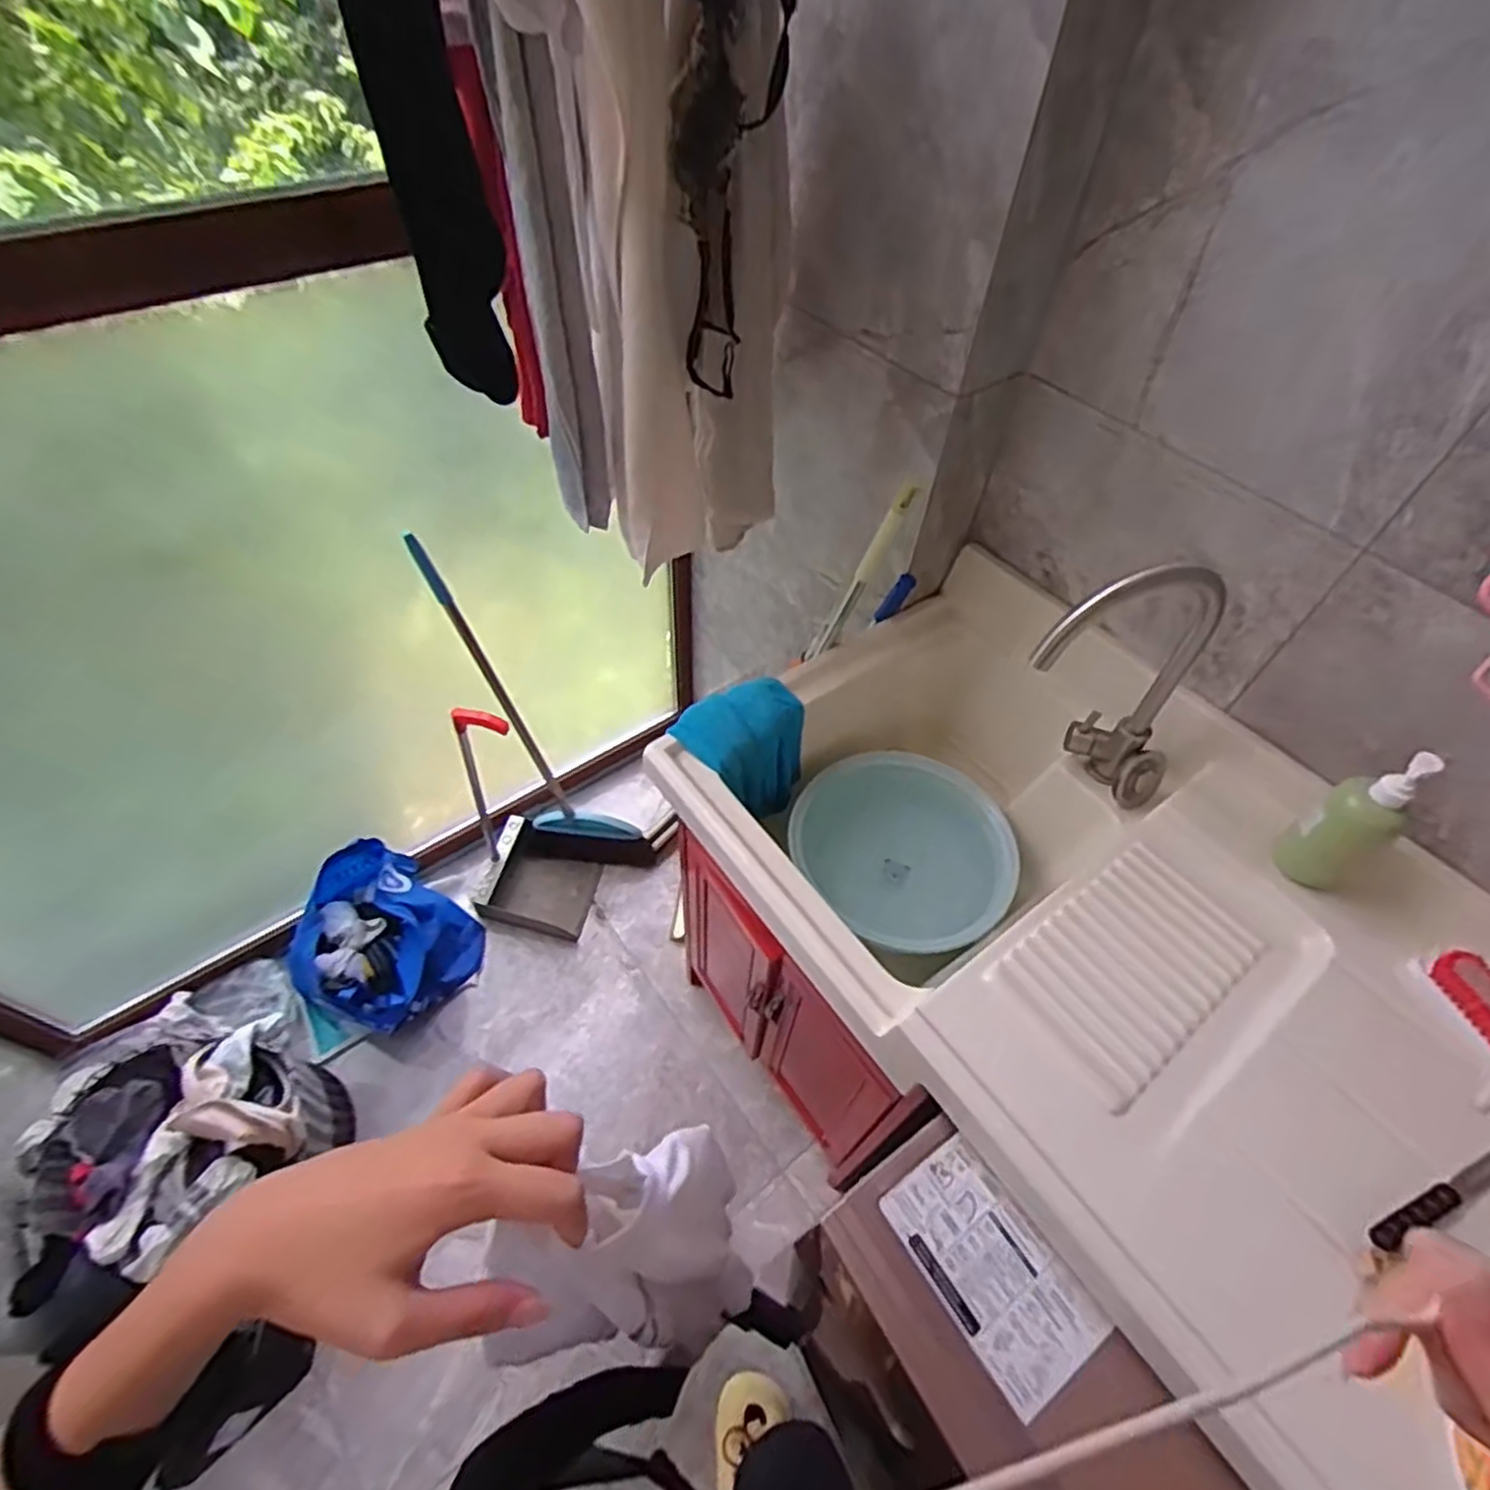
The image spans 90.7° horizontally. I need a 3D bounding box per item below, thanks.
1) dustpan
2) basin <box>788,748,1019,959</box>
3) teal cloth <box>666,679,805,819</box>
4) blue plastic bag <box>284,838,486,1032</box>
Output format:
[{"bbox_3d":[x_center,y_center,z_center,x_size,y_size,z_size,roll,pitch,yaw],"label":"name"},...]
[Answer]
[{"bbox_3d":[-0.489,0.156,1.565,0.275,0.602,0.238,10,52,5],"label":"dustpan"},{"bbox_3d":[0.227,0.167,1.073,0.305,0.289,0.101,1,11,24],"label":"basin"},{"bbox_3d":[0.002,0.012,1.066,0.176,0.159,0.124,-33,61,-25],"label":"teal cloth"},{"bbox_3d":[-0.773,0.423,1.579,0.328,0.235,0.311,27,56,17],"label":"blue plastic bag"}]

